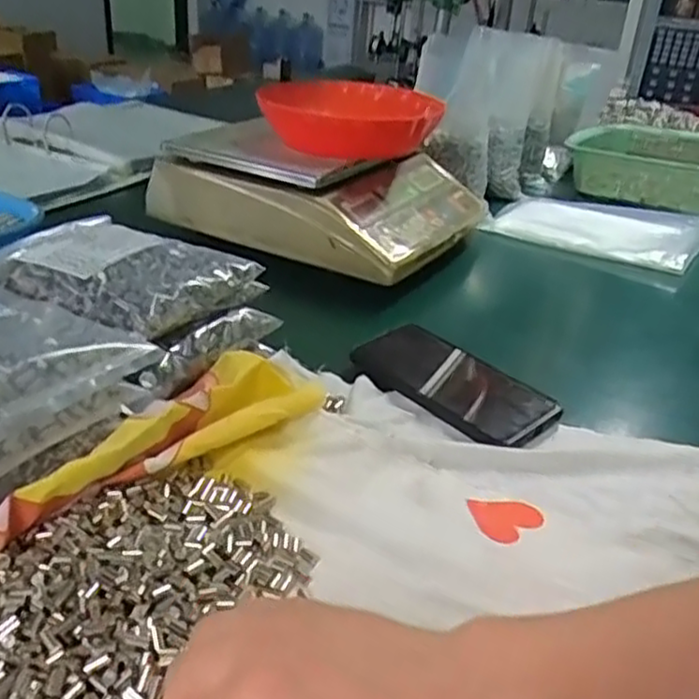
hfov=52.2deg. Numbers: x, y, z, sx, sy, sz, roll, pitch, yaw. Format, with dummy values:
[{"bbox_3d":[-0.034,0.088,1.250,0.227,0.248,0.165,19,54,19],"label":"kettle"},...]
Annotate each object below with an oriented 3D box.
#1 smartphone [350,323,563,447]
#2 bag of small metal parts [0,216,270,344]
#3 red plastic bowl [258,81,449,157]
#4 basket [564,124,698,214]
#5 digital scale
[{"bbox_3d":[0.082,0.026,0.561,0.078,0.013,0.158,-20,38,-37],"label":"smartphone"},{"bbox_3d":[-0.173,-0.060,0.527,0.169,0.039,0.142,19,33,23],"label":"bag of small metal parts"},{"bbox_3d":[0.011,-0.271,0.841,0.181,0.060,0.181,9,30,7],"label":"red plastic bowl"},{"bbox_3d":[0.486,-0.265,1.068,0.259,0.091,0.240,24,35,29],"label":"basket"},{"bbox_3d":[-0.025,-0.195,0.830,0.316,0.087,0.254,19,33,23],"label":"digital scale"}]

